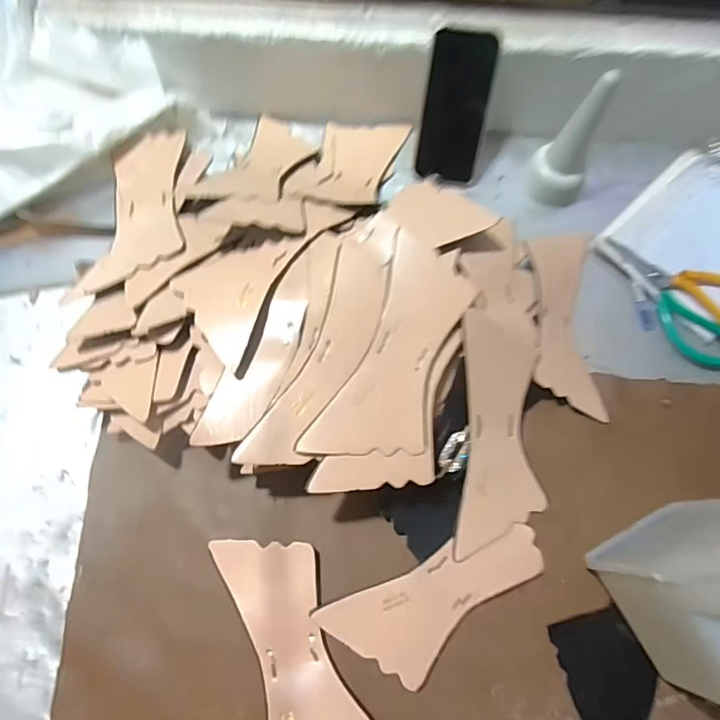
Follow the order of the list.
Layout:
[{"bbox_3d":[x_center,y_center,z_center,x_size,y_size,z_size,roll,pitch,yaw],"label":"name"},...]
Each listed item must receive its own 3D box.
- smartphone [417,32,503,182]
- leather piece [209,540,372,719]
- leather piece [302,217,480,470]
[{"bbox_3d":[0.109,-0.281,0.576,0.073,0.152,0.013,5,30,0],"label":"smartphone"},{"bbox_3d":[-0.056,0.253,0.427,0.087,0.020,0.213,-16,71,-7],"label":"leather piece"},{"bbox_3d":[0.037,-0.006,0.455,0.089,0.009,0.216,25,76,-2],"label":"leather piece"}]

